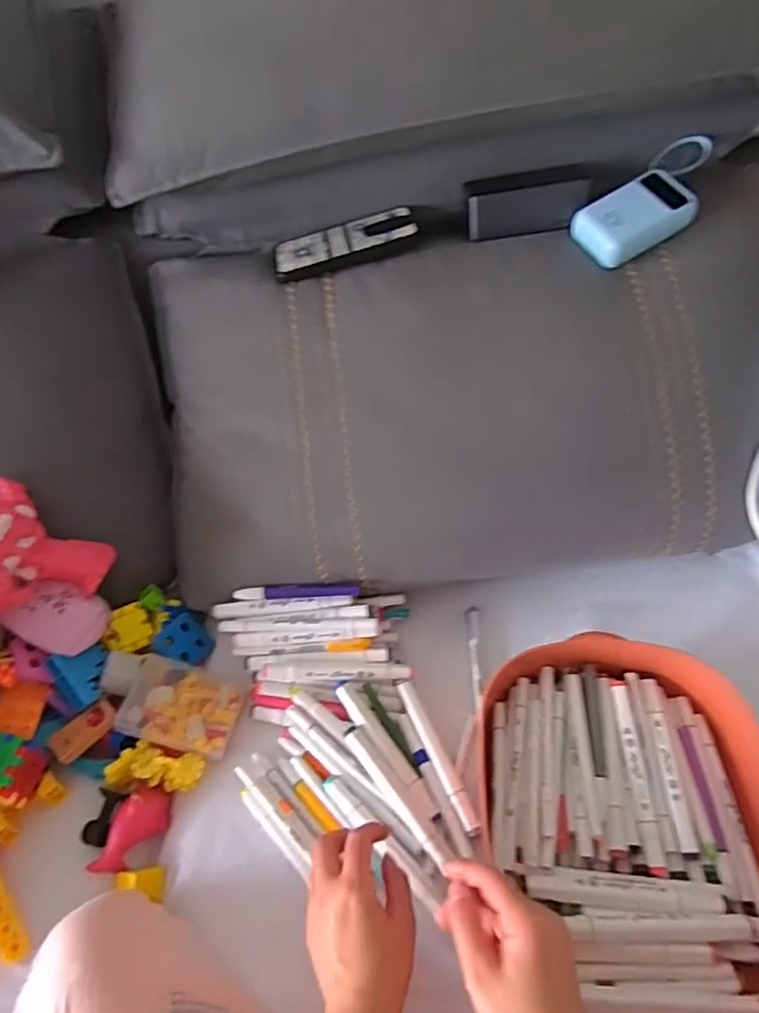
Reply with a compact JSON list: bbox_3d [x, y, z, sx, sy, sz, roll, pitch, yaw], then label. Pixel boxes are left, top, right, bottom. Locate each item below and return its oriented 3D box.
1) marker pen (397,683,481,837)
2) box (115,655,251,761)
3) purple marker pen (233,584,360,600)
[{"bbox_3d":[0.055,0.230,0.572,0.016,0.013,0.145,-21,53,-12],"label":"marker pen"},{"bbox_3d":[-0.197,0.200,0.619,0.107,0.033,0.081,10,54,11],"label":"box"},{"bbox_3d":[-0.086,0.088,0.634,0.129,0.012,0.011,-1,53,3],"label":"purple marker pen"}]

